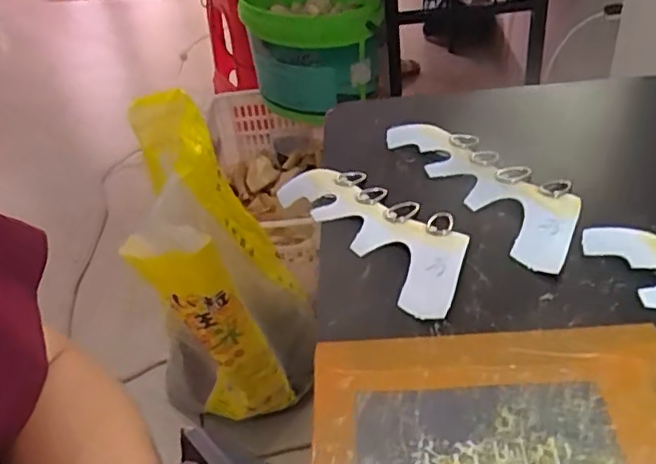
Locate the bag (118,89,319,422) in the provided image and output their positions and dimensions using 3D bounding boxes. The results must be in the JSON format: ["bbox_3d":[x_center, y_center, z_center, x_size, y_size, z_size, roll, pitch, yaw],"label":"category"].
[{"bbox_3d":[-0.153,0.072,1.014,0.212,0.511,0.276,-6,40,1],"label":"bag"}]

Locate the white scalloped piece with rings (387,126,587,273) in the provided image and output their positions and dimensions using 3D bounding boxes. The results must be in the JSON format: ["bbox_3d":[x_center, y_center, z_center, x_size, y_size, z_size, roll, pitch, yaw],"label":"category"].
[{"bbox_3d":[0.137,-0.046,0.537,0.092,0.015,0.219,-24,42,-20],"label":"white scalloped piece with rings"}]

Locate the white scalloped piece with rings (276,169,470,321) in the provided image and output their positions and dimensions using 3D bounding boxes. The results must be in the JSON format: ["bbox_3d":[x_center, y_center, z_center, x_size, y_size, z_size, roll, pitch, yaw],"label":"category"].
[{"bbox_3d":[0.037,-0.009,0.509,0.084,0.009,0.219,-28,43,-24],"label":"white scalloped piece with rings"}]

